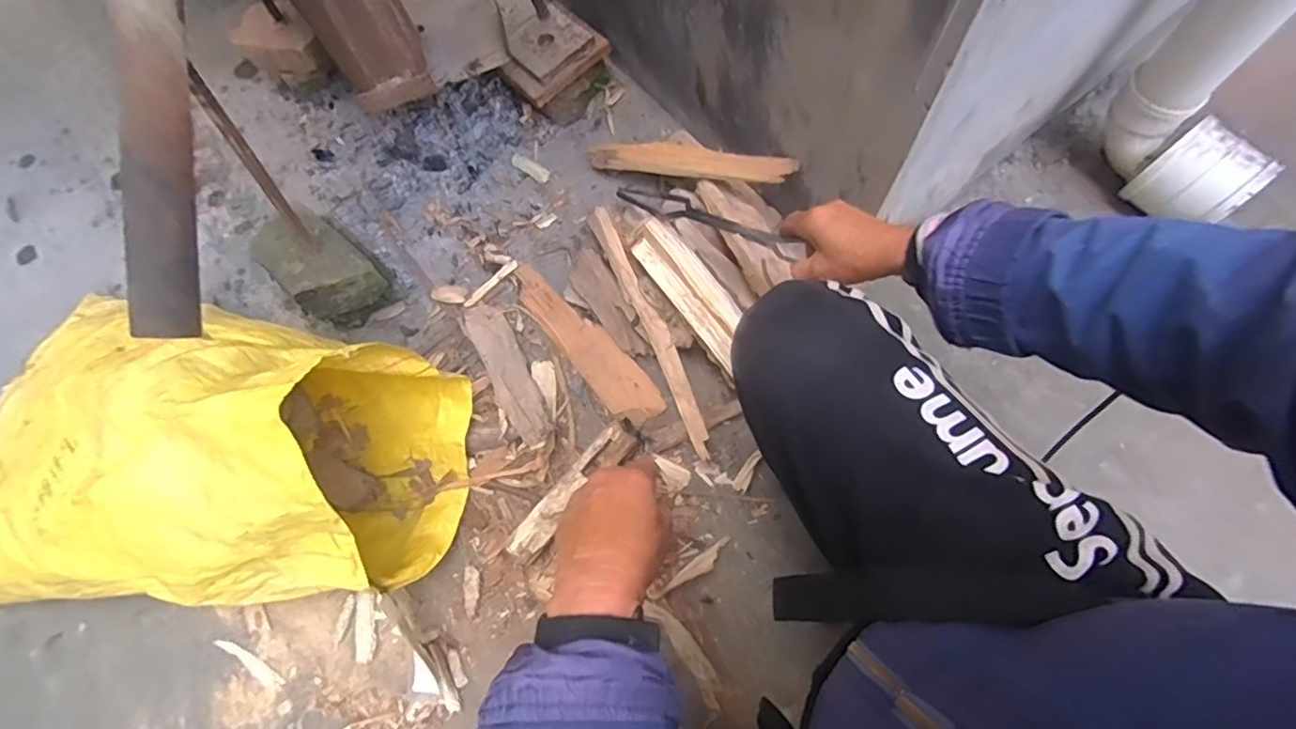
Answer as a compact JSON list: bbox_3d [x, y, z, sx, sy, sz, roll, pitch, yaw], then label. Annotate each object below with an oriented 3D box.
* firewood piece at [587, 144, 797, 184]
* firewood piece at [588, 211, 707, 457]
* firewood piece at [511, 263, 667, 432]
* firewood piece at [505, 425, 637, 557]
[{"bbox_3d":[0.050,-0.264,0.786,0.295,0.024,0.040,16,64,30],"label":"firewood piece"},{"bbox_3d":[0.005,-0.045,0.743,0.030,0.019,0.332,-23,80,-9],"label":"firewood piece"},{"bbox_3d":[-0.087,-0.035,0.795,0.063,0.017,0.282,-38,71,-10],"label":"firewood piece"},{"bbox_3d":[-0.089,0.149,0.712,0.041,0.016,0.191,38,78,17],"label":"firewood piece"}]

